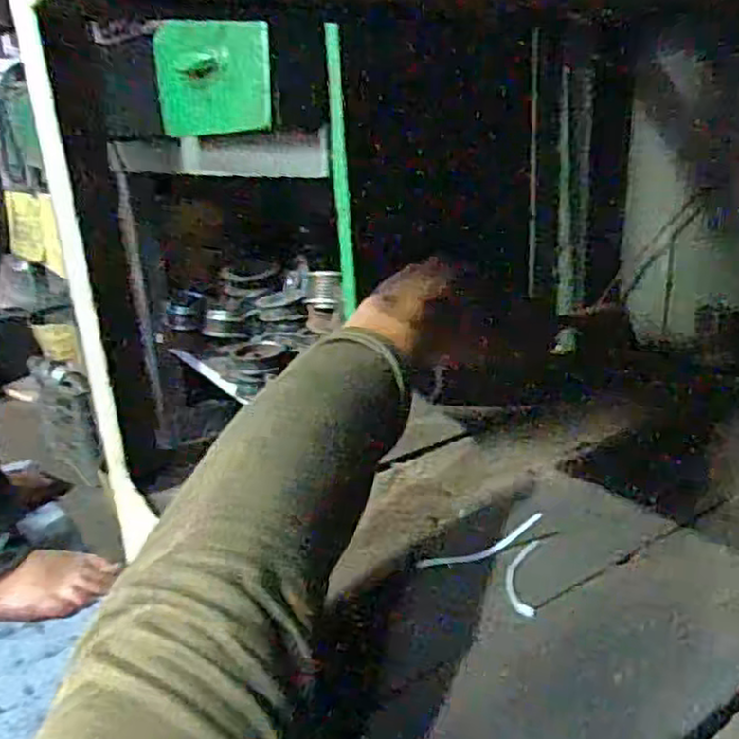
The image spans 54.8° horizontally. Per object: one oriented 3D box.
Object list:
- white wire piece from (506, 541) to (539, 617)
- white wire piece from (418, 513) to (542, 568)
[{"bbox_3d":[0.079,0.106,0.372,0.015,0.004,0.064,1,19,14],"label":"white wire piece"},{"bbox_3d":[0.063,0.096,0.387,0.079,0.011,0.008,-13,20,-27],"label":"white wire piece"}]

